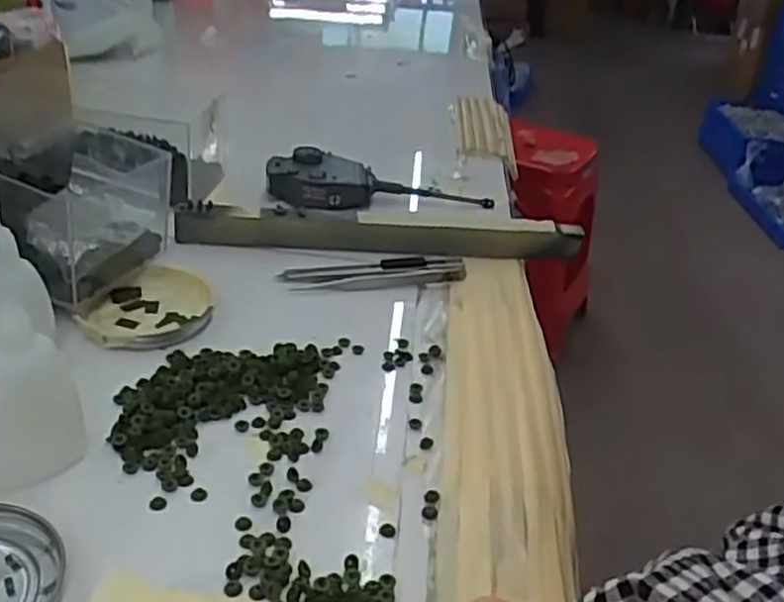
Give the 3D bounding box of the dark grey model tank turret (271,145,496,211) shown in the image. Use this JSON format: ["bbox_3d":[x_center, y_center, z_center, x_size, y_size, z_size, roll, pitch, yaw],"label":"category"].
[{"bbox_3d":[-0.007,-0.102,0.629,0.188,0.032,0.054,-1,33,-15],"label":"dark grey model tank turret"}]

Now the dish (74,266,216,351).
[{"bbox_3d":[-0.145,0.005,0.457,0.069,0.012,0.081,14,32,10],"label":"dish"}]

